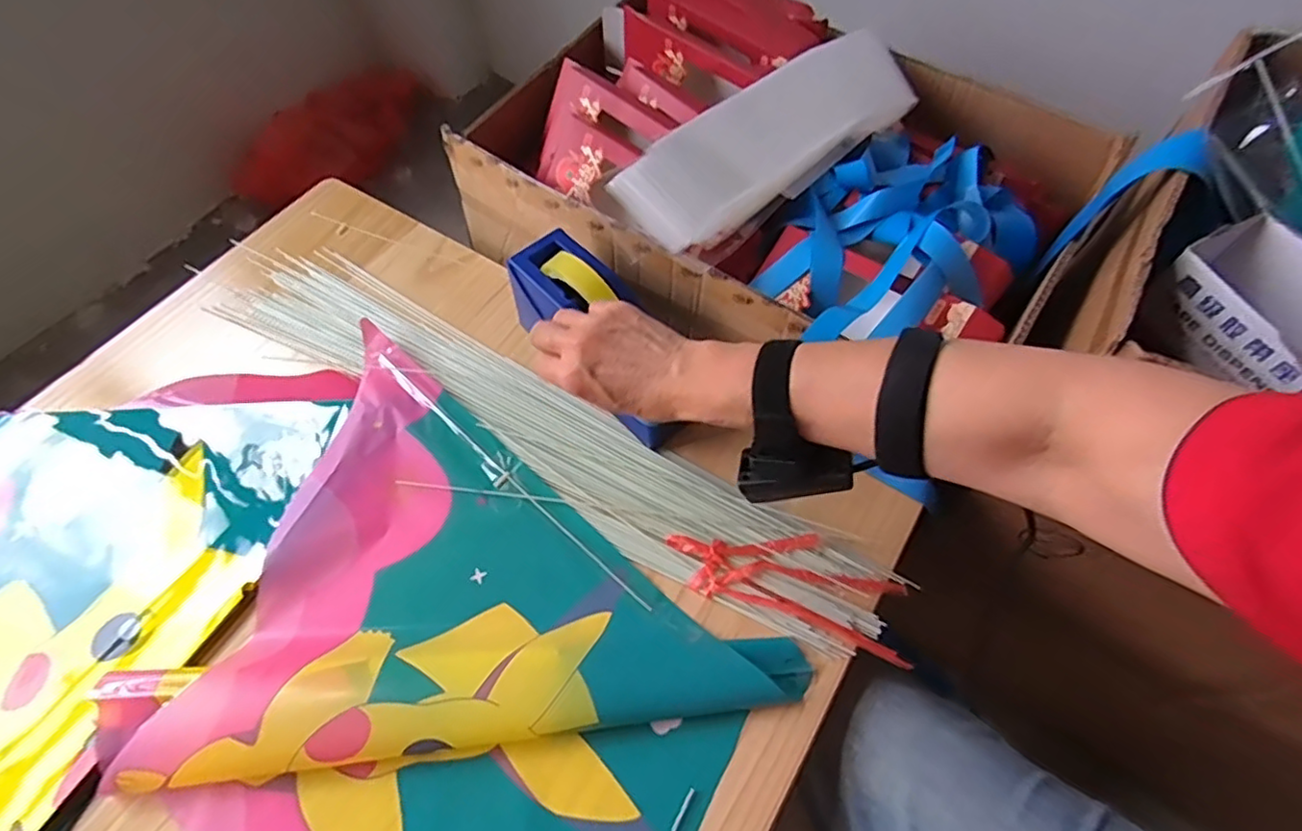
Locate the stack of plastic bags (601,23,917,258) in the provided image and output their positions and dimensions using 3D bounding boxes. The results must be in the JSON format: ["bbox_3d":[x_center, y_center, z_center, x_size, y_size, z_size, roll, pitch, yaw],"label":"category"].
[{"bbox_3d":[0.129,-0.269,0.614,0.358,0.053,0.117,-37,66,-18],"label":"stack of plastic bags"}]

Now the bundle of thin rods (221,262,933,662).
[{"bbox_3d":[-0.117,0.003,0.584,0.699,0.015,0.104,28,65,15],"label":"bundle of thin rods"}]

